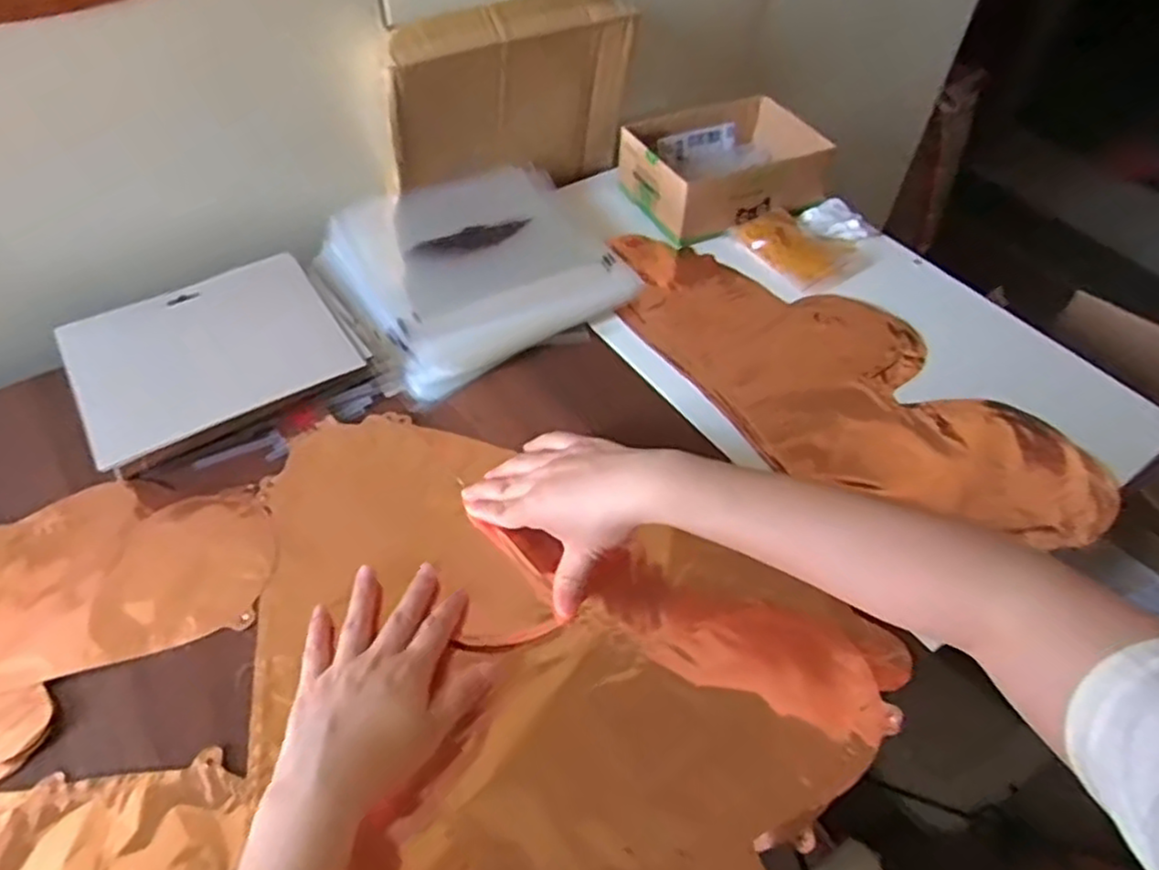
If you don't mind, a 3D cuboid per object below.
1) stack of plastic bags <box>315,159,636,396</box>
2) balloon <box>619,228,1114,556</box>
[{"bbox_3d":[-0.098,-0.159,0.680,0.243,0.043,0.237,-26,55,-22],"label":"stack of plastic bags"},{"bbox_3d":[0.213,-0.050,0.650,0.233,0.043,0.459,-26,55,-22],"label":"balloon"}]

